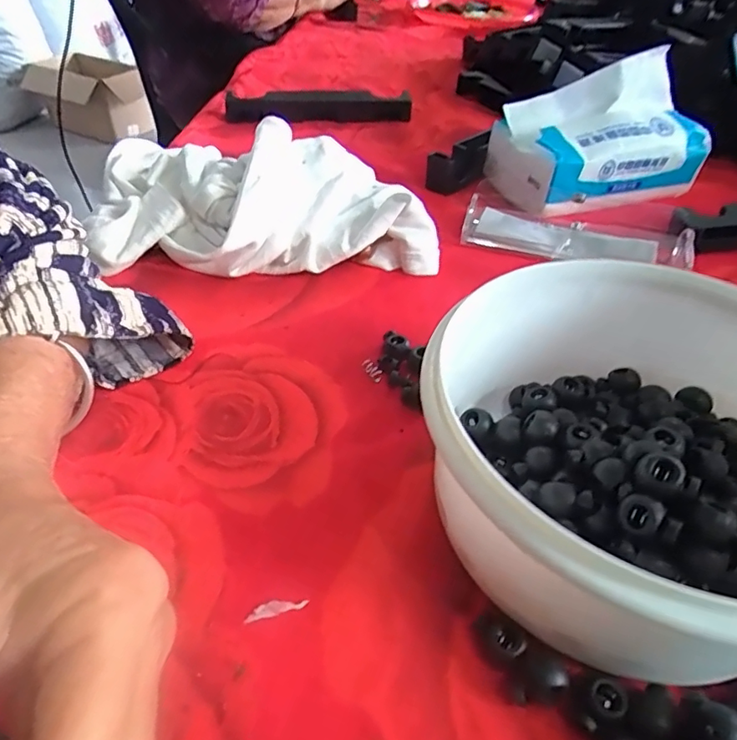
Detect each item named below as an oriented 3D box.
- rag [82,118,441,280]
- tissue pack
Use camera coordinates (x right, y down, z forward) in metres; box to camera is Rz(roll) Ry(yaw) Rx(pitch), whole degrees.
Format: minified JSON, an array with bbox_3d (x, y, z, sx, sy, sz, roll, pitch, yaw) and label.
[{"bbox_3d":[-0.078,-0.133,0.392,0.226,0.062,0.165,-4,43,-10],"label":"rag"},{"bbox_3d":[0.186,-0.191,0.432,0.162,0.086,0.093,-12,45,-17],"label":"tissue pack"}]

